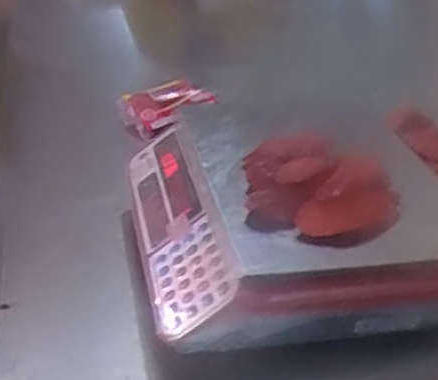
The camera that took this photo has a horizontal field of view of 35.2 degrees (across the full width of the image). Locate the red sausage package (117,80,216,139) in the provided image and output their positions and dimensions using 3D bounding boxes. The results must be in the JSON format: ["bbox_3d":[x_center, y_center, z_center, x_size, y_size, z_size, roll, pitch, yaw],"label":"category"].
[{"bbox_3d":[-0.072,-0.132,1.099,0.146,0.050,0.091,-23,37,-32],"label":"red sausage package"}]

